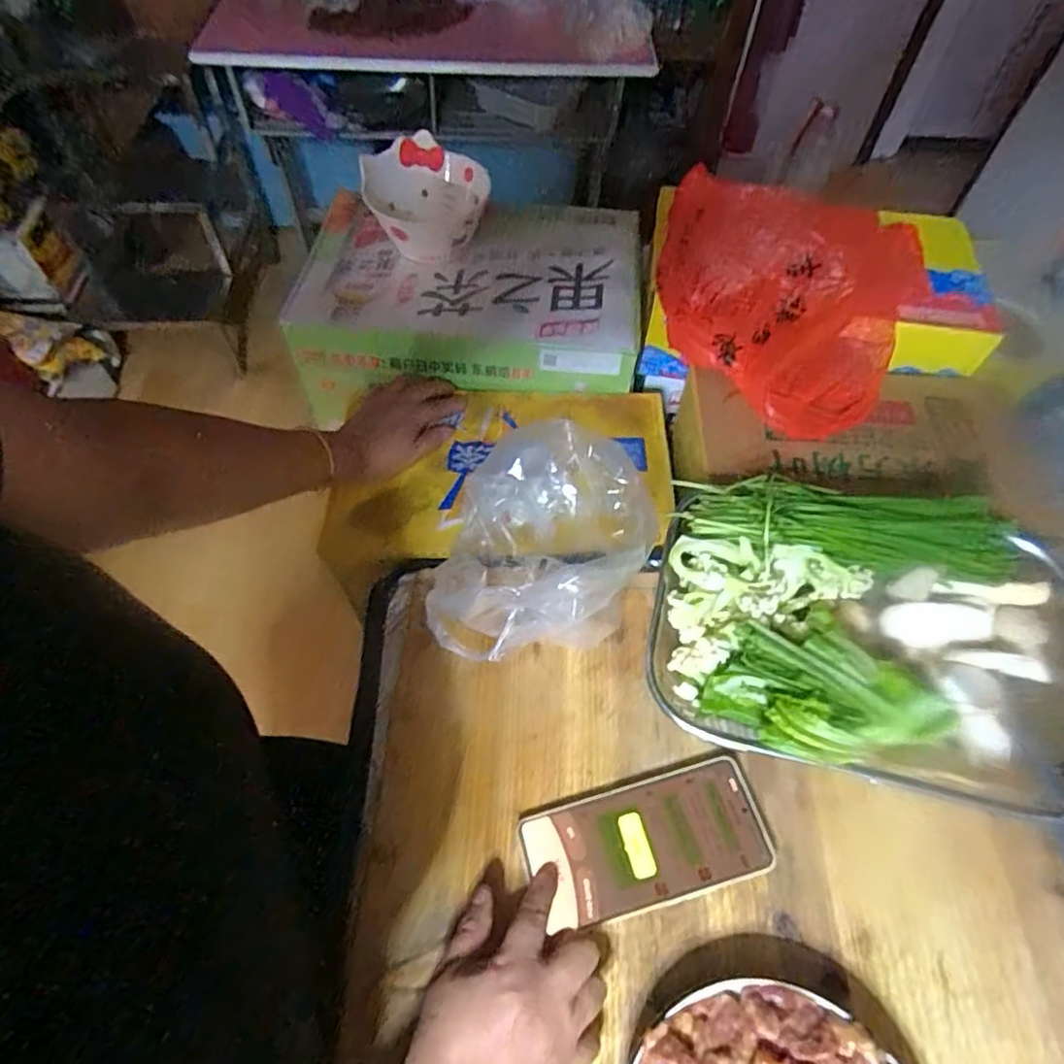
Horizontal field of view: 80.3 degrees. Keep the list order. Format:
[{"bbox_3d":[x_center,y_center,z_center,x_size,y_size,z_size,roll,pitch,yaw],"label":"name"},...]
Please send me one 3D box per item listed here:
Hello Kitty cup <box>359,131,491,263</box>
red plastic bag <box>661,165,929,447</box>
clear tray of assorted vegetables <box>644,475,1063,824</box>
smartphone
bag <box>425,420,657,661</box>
[{"bbox_3d":[-0.117,-0.381,0.723,0.138,0.067,0.131,1,58,-1],"label":"Hello Kitty cup"},{"bbox_3d":[0.243,-0.221,0.615,0.246,0.129,0.220,16,59,8],"label":"red plastic bag"},{"bbox_3d":[0.246,0.078,0.471,0.300,0.098,0.214,12,58,6],"label":"clear tray of assorted vegetables"},{"bbox_3d":[0.078,0.215,0.440,0.161,0.009,0.076,-12,59,-2],"label":"smartphone"},{"bbox_3d":[0.009,0.005,0.515,0.155,0.135,0.193,8,58,3],"label":"bag"}]

